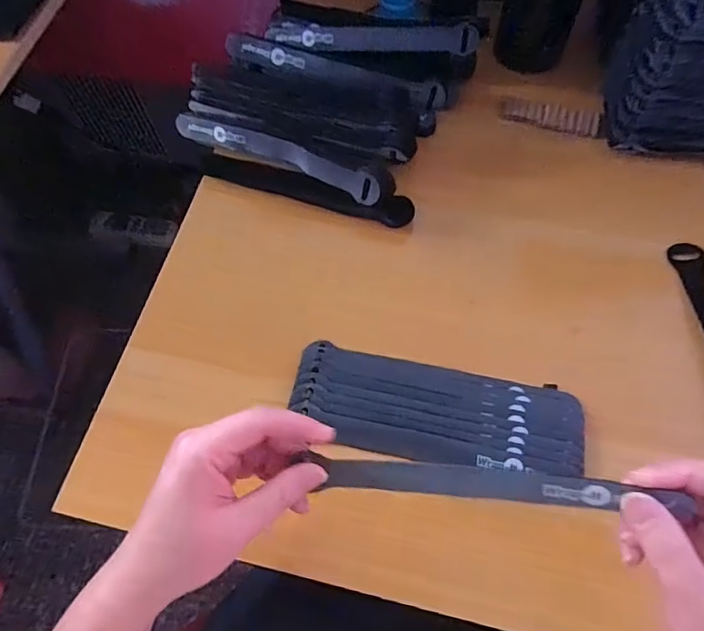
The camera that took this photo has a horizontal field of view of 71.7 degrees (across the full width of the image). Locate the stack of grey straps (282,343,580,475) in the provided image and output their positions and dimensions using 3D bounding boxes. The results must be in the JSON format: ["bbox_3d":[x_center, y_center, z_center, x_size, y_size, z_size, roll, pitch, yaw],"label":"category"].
[{"bbox_3d":[0.058,0.068,0.343,0.198,0.011,0.069,10,66,8],"label":"stack of grey straps"}]

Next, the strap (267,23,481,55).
[{"bbox_3d":[0.017,-0.273,0.476,0.205,0.022,0.034,12,66,9],"label":"strap"}]

